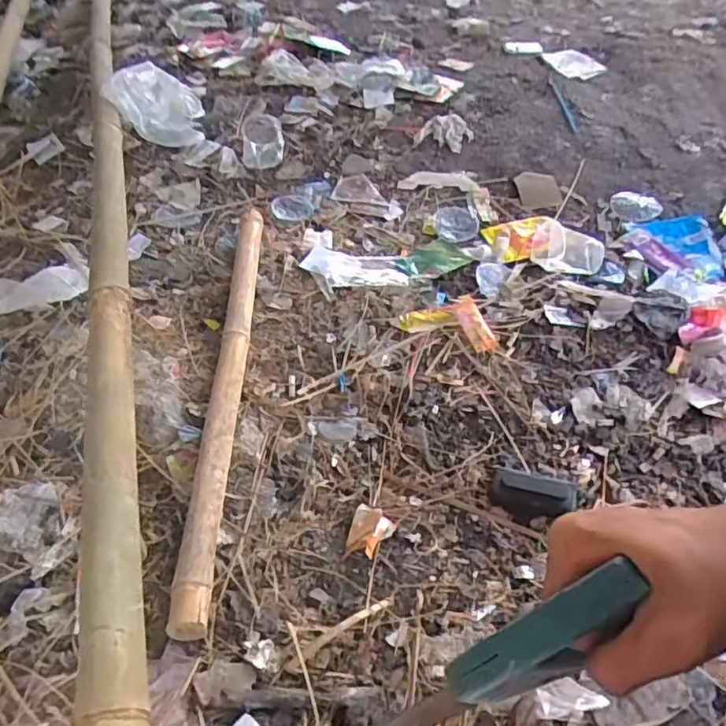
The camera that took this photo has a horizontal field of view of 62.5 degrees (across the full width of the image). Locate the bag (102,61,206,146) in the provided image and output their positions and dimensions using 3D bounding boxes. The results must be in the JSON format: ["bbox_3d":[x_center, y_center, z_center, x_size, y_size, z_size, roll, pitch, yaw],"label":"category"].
[{"bbox_3d":[-0.459,-0.577,1.335,0.188,0.158,0.111,-16,51,-12],"label":"bag"}]

